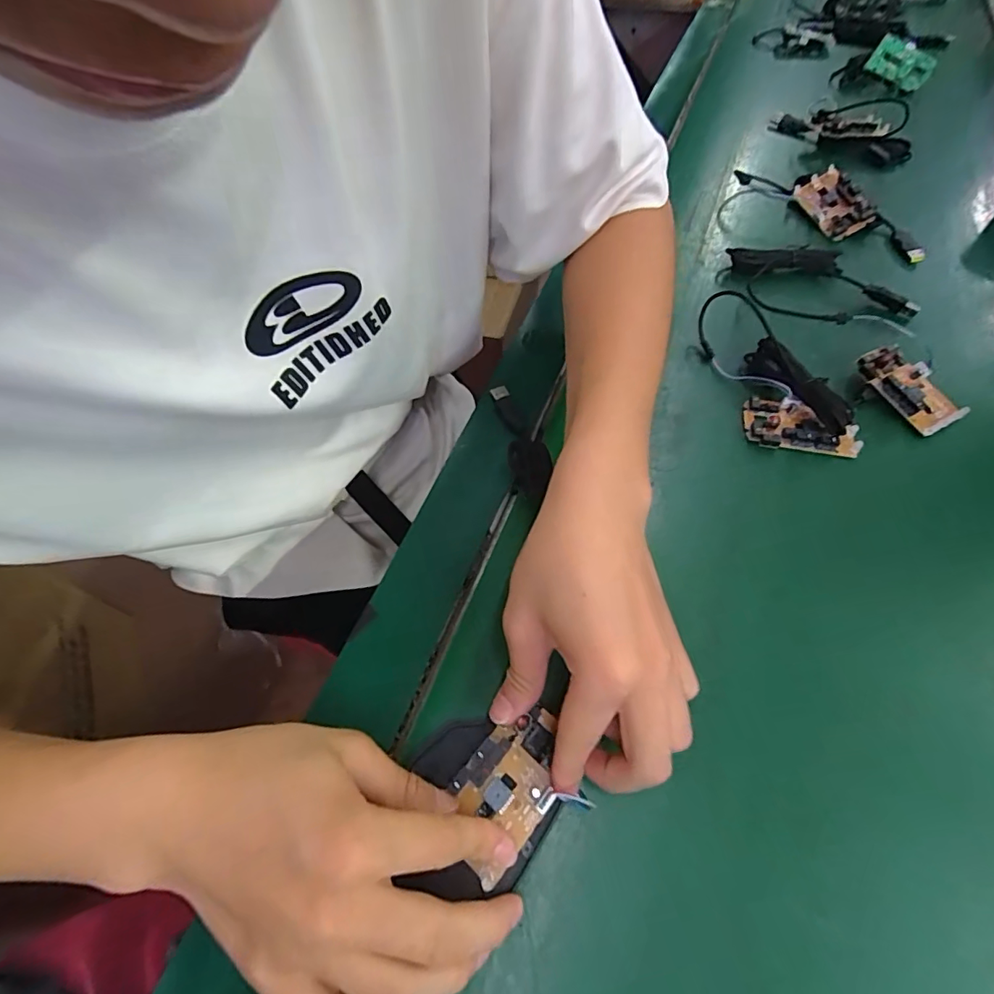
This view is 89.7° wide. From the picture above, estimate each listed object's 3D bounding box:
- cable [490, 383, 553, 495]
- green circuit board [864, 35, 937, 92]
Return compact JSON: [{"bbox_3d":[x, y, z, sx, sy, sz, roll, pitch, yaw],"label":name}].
[{"bbox_3d":[0.019,-0.045,0.379,0.028,0.013,0.092,-15,58,-2],"label":"cable"},{"bbox_3d":[0.555,-0.593,0.686,0.081,0.040,0.017,25,31,3],"label":"green circuit board"}]

